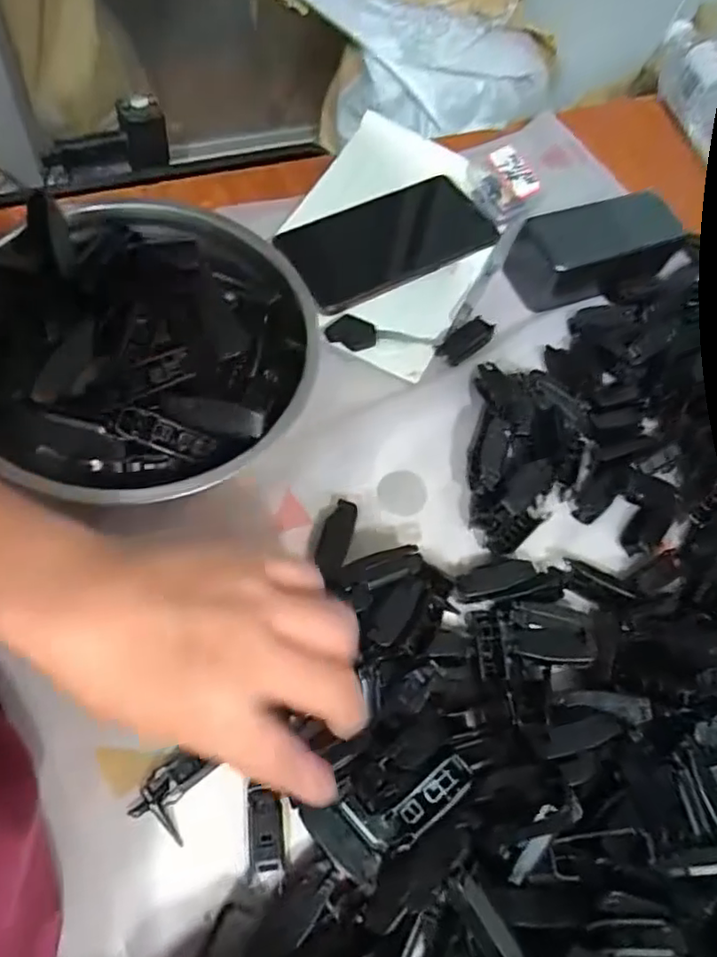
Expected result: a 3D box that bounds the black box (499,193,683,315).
[{"bbox_3d":[0.181,-0.173,0.479,0.124,0.052,0.060,-11,69,-13],"label":"black box"}]

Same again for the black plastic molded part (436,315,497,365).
[{"bbox_3d":[0.076,-0.097,0.443,0.044,0.007,0.022,-36,74,-24],"label":"black plastic molded part"}]

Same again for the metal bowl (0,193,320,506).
[{"bbox_3d":[-0.127,-0.072,0.363,0.197,0.069,0.191,4,63,-8],"label":"metal bowl"}]

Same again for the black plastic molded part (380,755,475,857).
[{"bbox_3d":[0.033,0.153,0.296,0.048,0.009,0.018,-45,71,-3],"label":"black plastic molded part"}]

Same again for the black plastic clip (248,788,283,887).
[{"bbox_3d":[-0.044,0.171,0.297,0.015,0.007,0.042,-4,80,-4],"label":"black plastic clip"}]

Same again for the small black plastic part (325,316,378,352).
[{"bbox_3d":[-0.004,-0.102,0.436,0.034,0.005,0.026,21,62,1],"label":"small black plastic part"}]

